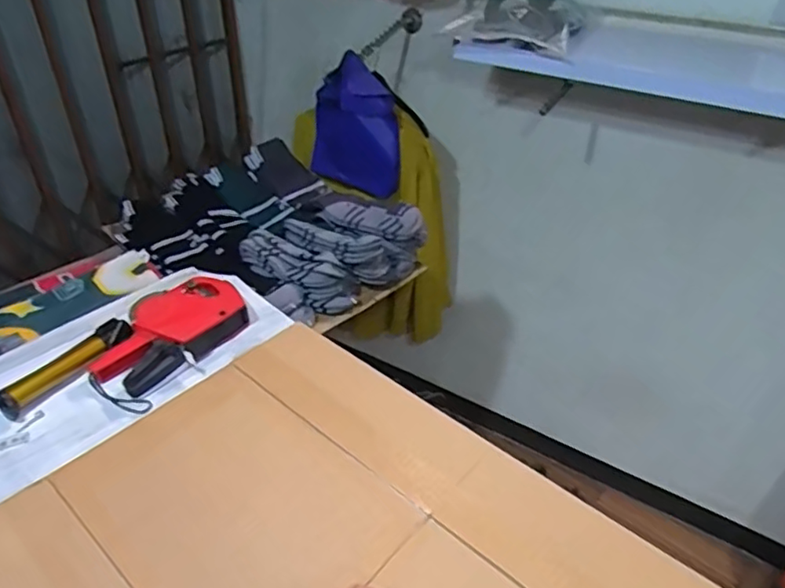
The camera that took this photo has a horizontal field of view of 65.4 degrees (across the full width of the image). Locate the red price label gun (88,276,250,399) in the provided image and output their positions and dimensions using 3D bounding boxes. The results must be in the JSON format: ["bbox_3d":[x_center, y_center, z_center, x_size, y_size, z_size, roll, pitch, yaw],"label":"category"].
[{"bbox_3d":[-0.324,0.040,0.877,0.141,0.045,0.218,26,44,30],"label":"red price label gun"}]

